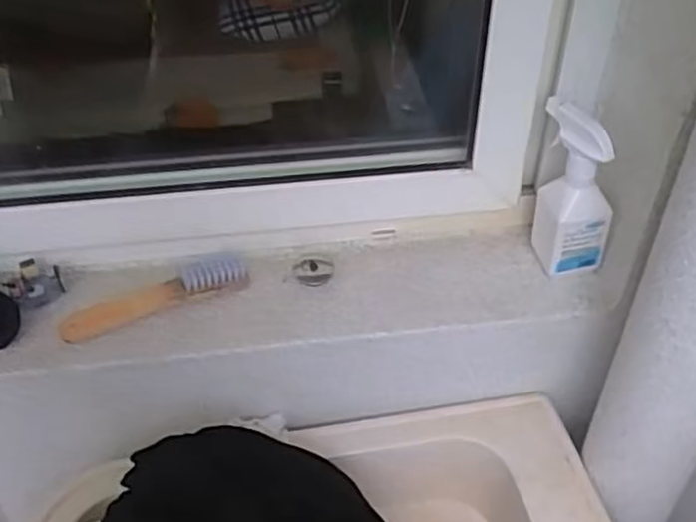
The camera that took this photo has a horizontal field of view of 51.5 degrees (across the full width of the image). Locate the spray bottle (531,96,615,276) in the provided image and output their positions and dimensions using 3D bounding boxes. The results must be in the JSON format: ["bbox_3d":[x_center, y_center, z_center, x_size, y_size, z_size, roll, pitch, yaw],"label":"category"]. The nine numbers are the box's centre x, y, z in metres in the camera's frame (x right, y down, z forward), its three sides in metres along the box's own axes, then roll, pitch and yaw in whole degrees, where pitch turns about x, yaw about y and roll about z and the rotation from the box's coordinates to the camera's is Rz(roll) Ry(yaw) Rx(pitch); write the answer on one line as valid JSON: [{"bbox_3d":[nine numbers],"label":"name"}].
[{"bbox_3d":[0.244,-0.068,0.781,0.059,0.205,0.078,-11,42,-12],"label":"spray bottle"}]

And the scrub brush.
[{"bbox_3d":[-0.207,0.041,0.779,0.200,0.041,0.040,-15,43,-17],"label":"scrub brush"}]

